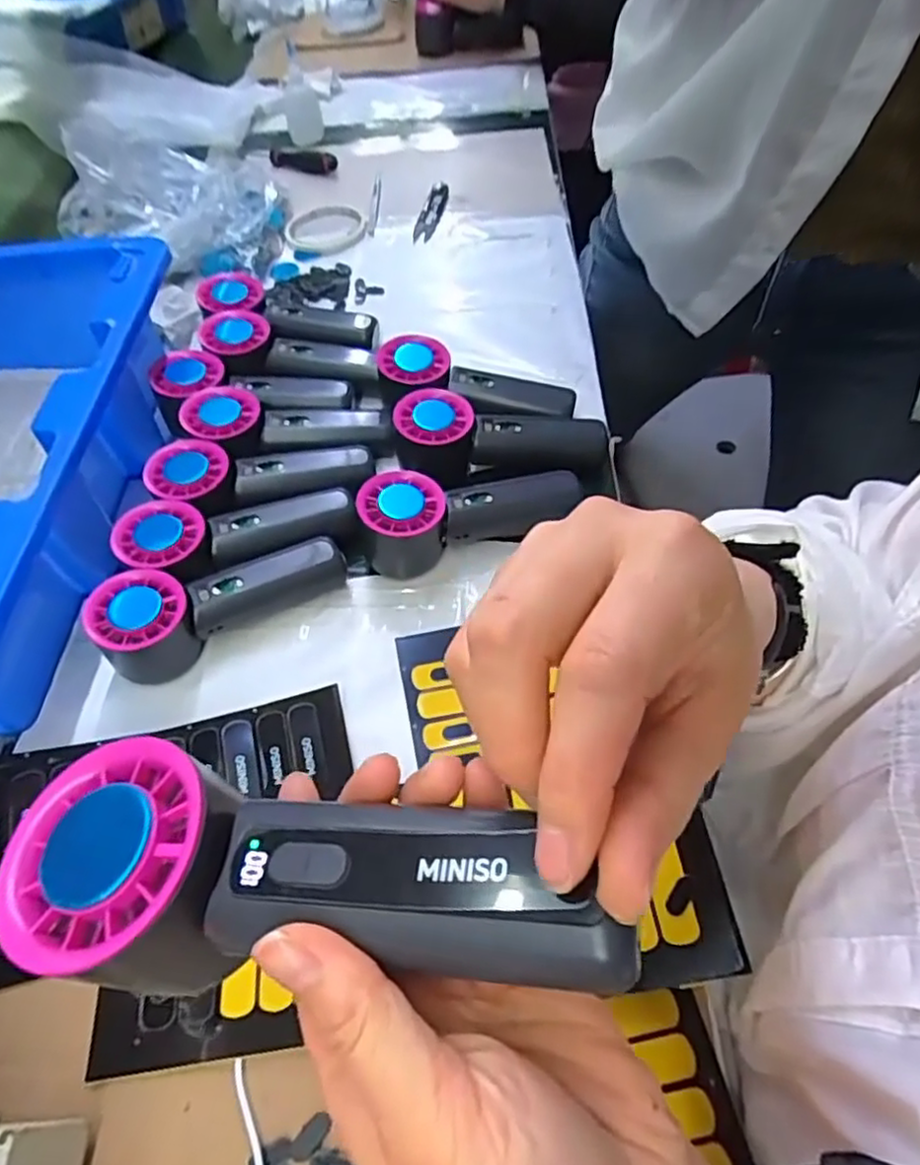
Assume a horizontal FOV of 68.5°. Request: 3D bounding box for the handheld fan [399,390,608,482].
[{"bbox_3d":[0.030,-0.109,0.506,0.154,0.057,0.062,-10,55,-3],"label":"handheld fan"}]

